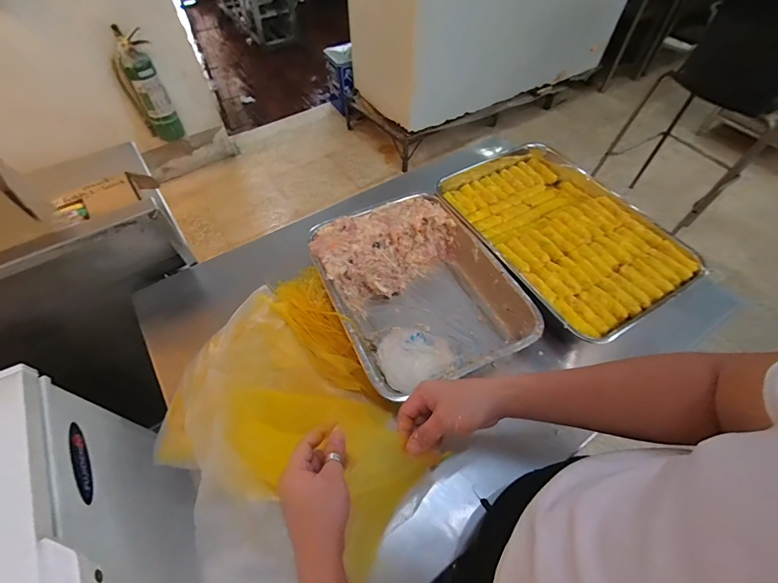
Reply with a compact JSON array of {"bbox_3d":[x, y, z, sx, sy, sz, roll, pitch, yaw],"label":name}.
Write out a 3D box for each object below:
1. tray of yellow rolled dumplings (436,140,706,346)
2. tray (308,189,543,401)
[{"bbox_3d":[0.344,-0.154,0.789,0.354,0.059,0.528,-25,60,-16],"label":"tray of yellow rolled dumplings"},{"bbox_3d":[0.049,-0.010,0.707,0.309,0.080,0.399,-22,59,-14],"label":"tray"}]

